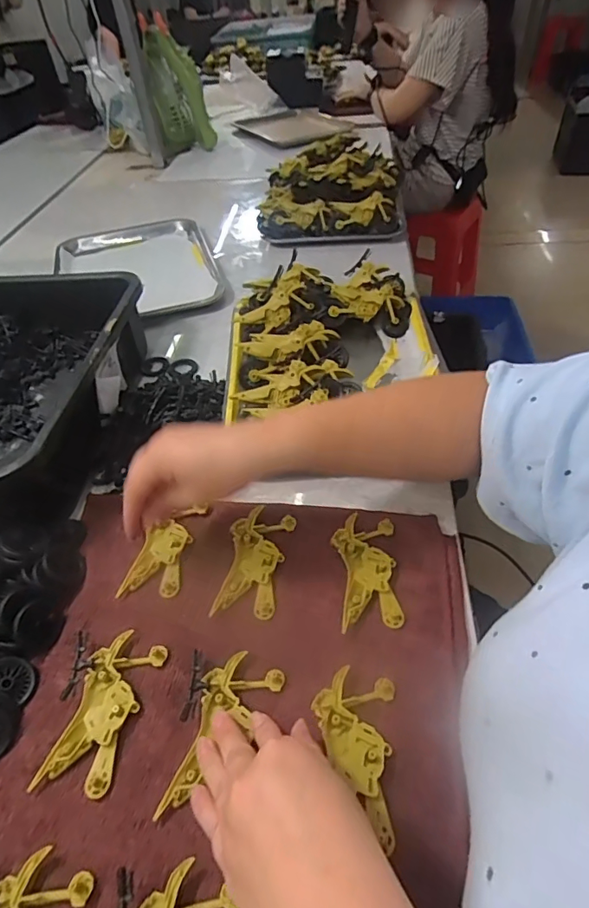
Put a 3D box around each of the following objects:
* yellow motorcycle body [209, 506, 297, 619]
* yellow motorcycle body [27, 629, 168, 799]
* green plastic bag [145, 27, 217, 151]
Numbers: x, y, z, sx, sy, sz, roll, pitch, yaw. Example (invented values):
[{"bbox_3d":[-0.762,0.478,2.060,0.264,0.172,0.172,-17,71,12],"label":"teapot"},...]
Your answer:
[{"bbox_3d":[-0.034,0.091,0.413,0.049,0.010,0.101,7,48,11],"label":"yellow motorcycle body"},{"bbox_3d":[-0.139,0.178,0.341,0.065,0.010,0.097,6,47,10],"label":"yellow motorcycle body"},{"bbox_3d":[-0.290,-0.919,1.244,0.138,0.229,0.091,-12,47,-6],"label":"green plastic bag"}]

